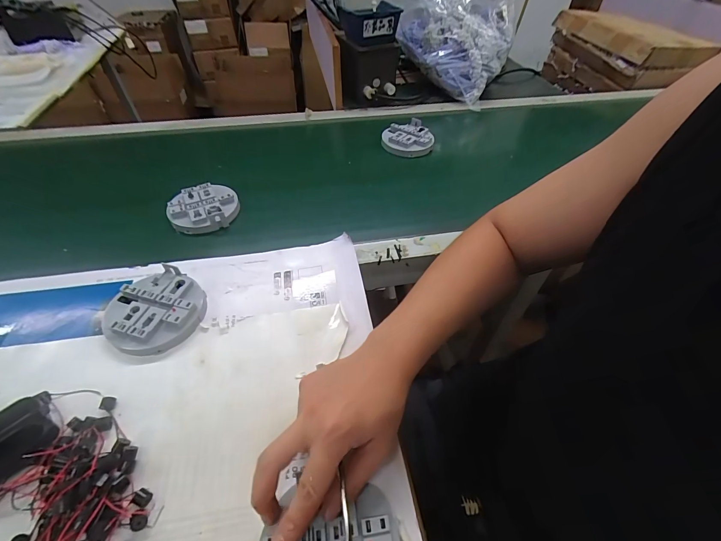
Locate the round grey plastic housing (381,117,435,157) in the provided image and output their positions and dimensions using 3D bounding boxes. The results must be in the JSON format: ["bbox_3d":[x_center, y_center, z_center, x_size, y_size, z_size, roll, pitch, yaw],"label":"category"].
[{"bbox_3d":[0.096,-0.264,0.677,0.096,0.029,0.093,1,49,-1],"label":"round grey plastic housing"}]

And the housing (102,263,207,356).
[{"bbox_3d":[-0.233,0.045,0.384,0.100,0.024,0.098,1,48,-1],"label":"housing"}]

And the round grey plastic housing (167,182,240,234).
[{"bbox_3d":[-0.242,-0.095,0.522,0.094,0.032,0.090,1,48,-1],"label":"round grey plastic housing"}]

